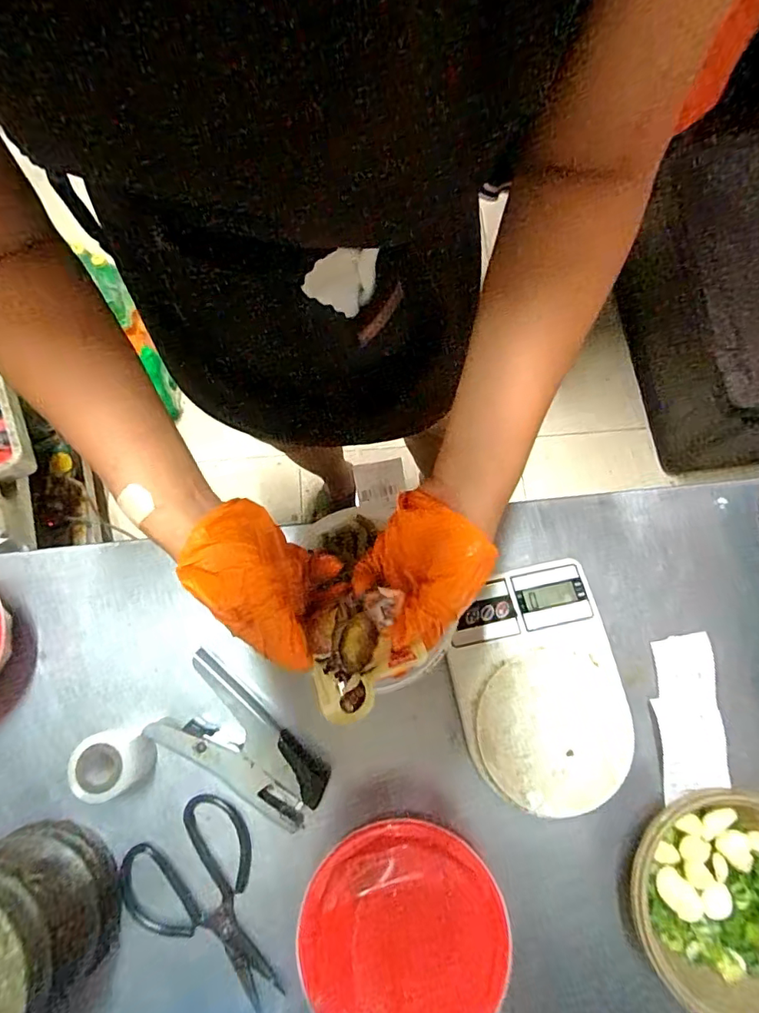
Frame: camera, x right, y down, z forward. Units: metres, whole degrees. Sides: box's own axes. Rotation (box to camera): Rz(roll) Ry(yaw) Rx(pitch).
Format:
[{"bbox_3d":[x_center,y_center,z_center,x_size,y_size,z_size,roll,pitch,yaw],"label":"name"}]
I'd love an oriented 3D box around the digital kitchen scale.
[{"bbox_3d":[0.148,0.165,0.479,0.151,0.035,0.208,-11,73,-2],"label":"digital kitchen scale"}]

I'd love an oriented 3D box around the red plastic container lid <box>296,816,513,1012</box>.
[{"bbox_3d":[0.018,0.332,0.392,0.156,0.015,0.148,-18,75,-4],"label":"red plastic container lid"}]

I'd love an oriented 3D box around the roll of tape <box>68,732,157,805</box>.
[{"bbox_3d":[-0.239,0.229,0.453,0.047,0.050,0.052,-5,72,0],"label":"roll of tape"}]

